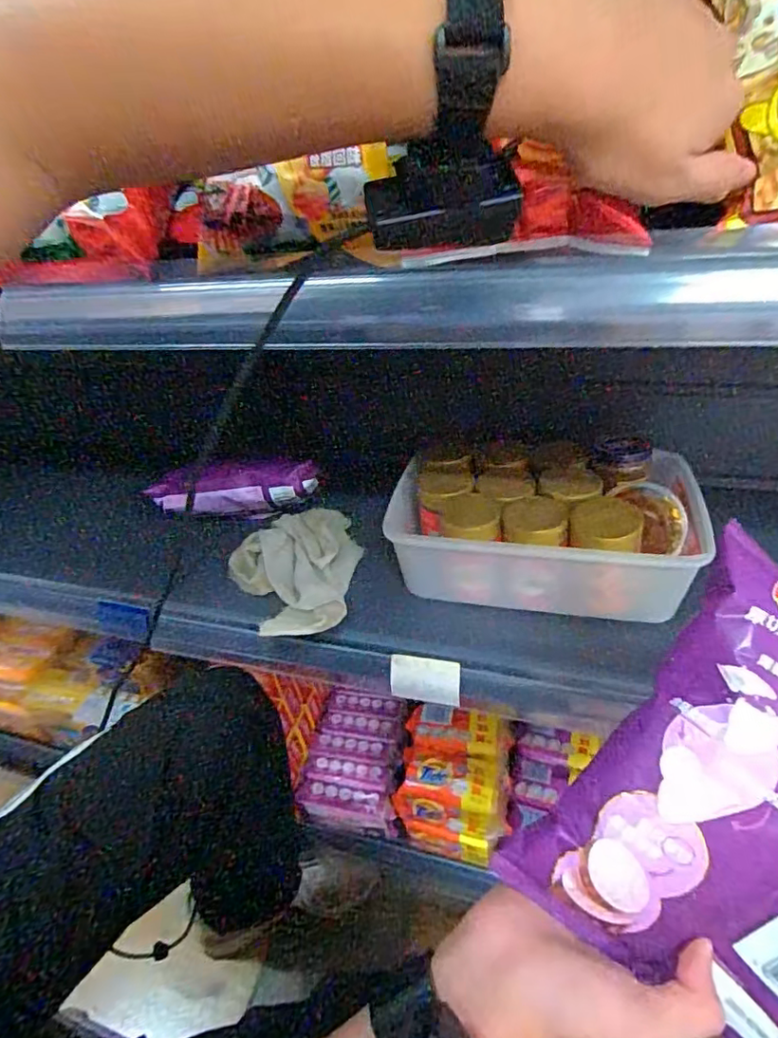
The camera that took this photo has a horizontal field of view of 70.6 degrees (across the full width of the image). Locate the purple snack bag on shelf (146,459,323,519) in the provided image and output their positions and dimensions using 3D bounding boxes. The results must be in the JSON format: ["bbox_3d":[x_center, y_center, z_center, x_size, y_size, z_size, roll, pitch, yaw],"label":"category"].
[{"bbox_3d":[-0.192,-0.031,0.699,0.201,0.082,0.025,-6,37,0],"label":"purple snack bag on shelf"}]

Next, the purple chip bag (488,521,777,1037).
[{"bbox_3d":[0.178,0.140,0.268,0.150,0.040,0.216,33,94,21],"label":"purple chip bag"}]

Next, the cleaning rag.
[{"bbox_3d":[-0.114,0.053,0.661,0.147,0.033,0.199,0,37,9],"label":"cleaning rag"}]

